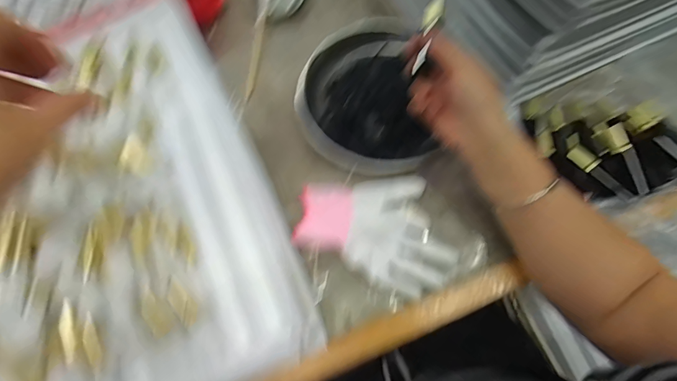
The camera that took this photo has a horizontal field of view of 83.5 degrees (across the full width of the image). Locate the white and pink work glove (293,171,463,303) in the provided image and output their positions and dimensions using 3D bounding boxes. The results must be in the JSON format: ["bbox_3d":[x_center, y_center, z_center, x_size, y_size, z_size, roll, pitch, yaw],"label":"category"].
[{"bbox_3d":[0.046,0.034,0.425,0.174,0.013,0.117,25,74,10],"label":"white and pink work glove"}]

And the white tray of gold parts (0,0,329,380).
[{"bbox_3d":[-0.233,0.003,0.369,0.309,0.073,0.421,-20,72,-16],"label":"white tray of gold parts"}]

